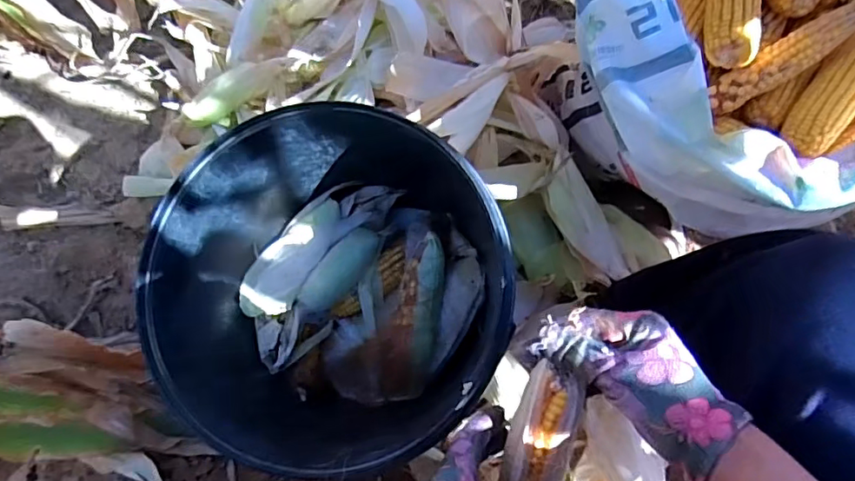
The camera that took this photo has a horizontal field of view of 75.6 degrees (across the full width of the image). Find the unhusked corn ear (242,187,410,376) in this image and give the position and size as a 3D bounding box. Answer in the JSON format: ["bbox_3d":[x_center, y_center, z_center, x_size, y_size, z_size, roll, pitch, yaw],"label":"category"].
[{"bbox_3d":[-0.132,0.028,0.678,0.103,0.074,0.252,36,72,17],"label":"unhusked corn ear"}]

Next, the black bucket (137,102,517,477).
[{"bbox_3d":[-0.090,0.057,0.568,0.294,0.304,0.300,-1,66,2],"label":"black bucket"}]

